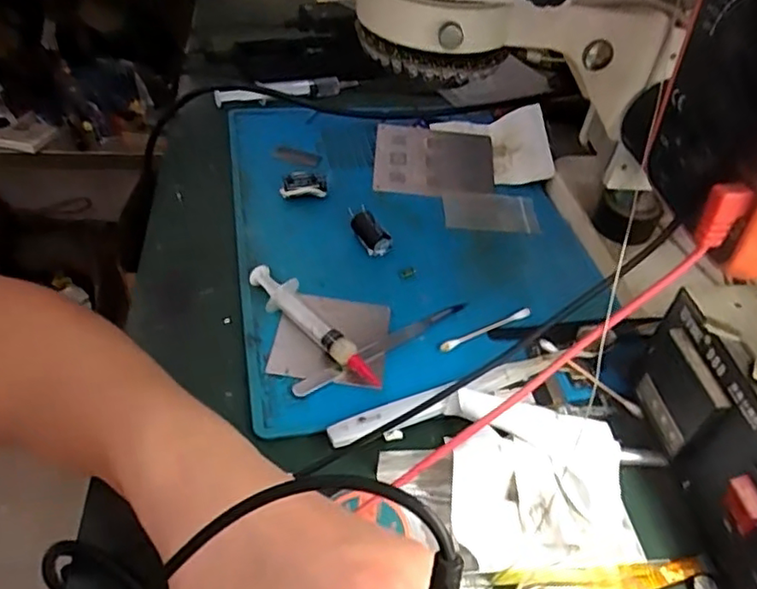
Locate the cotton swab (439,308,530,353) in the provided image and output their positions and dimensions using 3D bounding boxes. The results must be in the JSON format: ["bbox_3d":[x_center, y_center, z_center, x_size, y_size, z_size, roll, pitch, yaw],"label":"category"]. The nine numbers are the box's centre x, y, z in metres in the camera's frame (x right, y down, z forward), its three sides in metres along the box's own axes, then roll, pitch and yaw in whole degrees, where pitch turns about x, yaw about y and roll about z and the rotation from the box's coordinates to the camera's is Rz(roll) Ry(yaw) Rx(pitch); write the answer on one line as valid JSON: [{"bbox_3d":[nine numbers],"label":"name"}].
[{"bbox_3d":[0.068,0.021,0.386,0.071,0.004,0.007,-20,50,-25],"label":"cotton swab"}]

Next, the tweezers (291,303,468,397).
[{"bbox_3d":[0.005,0.030,0.369,0.130,0.005,0.012,-26,52,-28],"label":"tweezers"}]

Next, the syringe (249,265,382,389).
[{"bbox_3d":[-0.041,0.018,0.364,0.018,0.018,0.111,-29,54,-31],"label":"syringe"}]

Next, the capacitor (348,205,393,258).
[{"bbox_3d":[-0.008,-0.046,0.438,0.016,0.020,0.039,-19,49,-23],"label":"capacitor"}]

